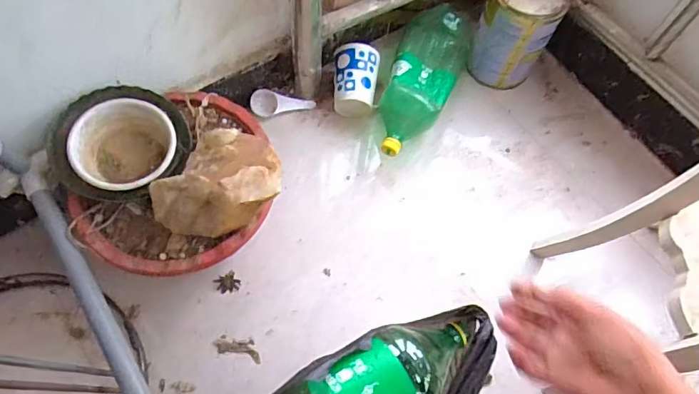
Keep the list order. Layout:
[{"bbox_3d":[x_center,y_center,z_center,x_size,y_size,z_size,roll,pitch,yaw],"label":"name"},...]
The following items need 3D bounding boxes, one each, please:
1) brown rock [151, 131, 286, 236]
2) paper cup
[{"bbox_3d":[-0.165,-0.028,0.578,0.157,0.067,0.133,-20,68,-11],"label":"brown rock"},{"bbox_3d":[0.012,-0.205,0.849,0.077,0.082,0.121,2,66,-2],"label":"paper cup"}]

